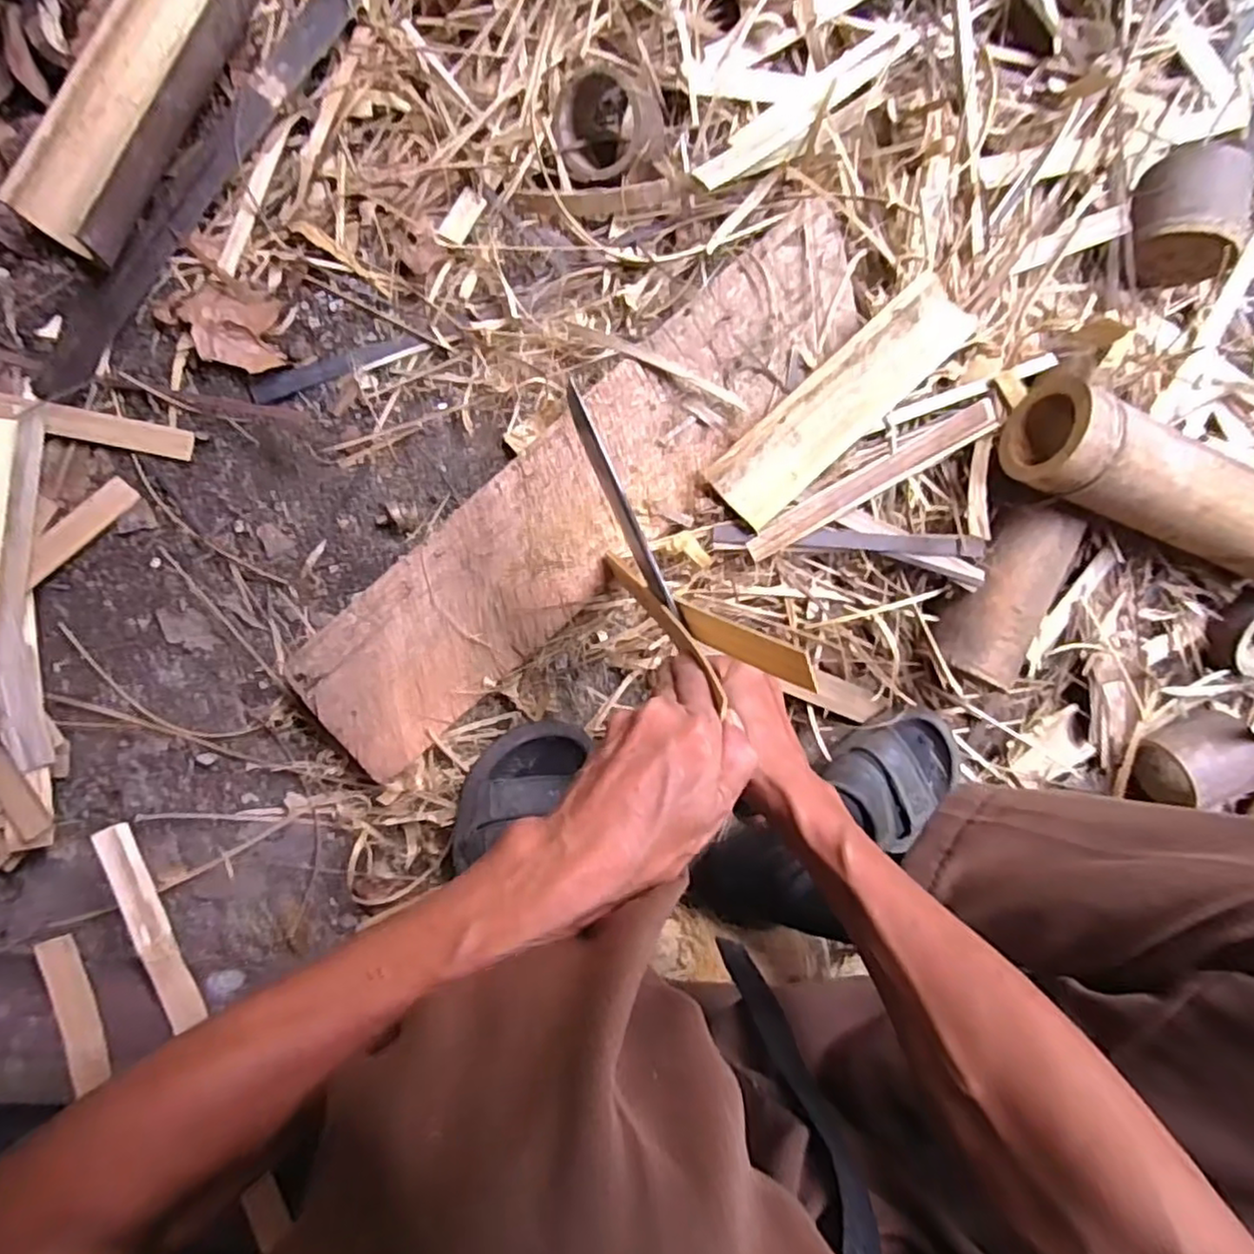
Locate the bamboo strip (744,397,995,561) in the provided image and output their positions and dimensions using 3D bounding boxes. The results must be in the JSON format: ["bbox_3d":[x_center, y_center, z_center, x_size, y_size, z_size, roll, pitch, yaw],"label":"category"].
[{"bbox_3d":[0.199,-0.119,0.562,0.234,0.007,0.024,-30,96,-7],"label":"bamboo strip"}]

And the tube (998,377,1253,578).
[{"bbox_3d":[0.462,-0.101,0.555,0.329,0.079,0.077,17,89,-9],"label":"tube"}]

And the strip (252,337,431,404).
[{"bbox_3d":[-0.223,-0.204,0.543,0.134,0.008,0.019,-22,95,-8],"label":"strip"}]

